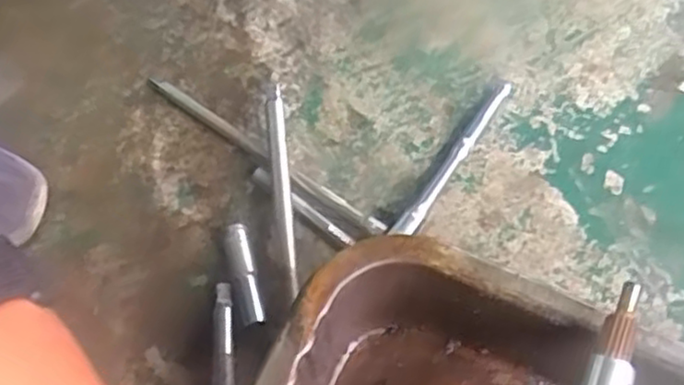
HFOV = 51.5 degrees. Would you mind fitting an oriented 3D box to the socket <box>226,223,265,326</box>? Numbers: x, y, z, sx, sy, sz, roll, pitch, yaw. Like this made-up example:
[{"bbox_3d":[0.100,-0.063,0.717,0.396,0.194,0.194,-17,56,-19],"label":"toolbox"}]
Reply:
[{"bbox_3d":[-0.074,0.063,0.537,0.016,0.013,0.081,-13,63,-6],"label":"socket"}]

